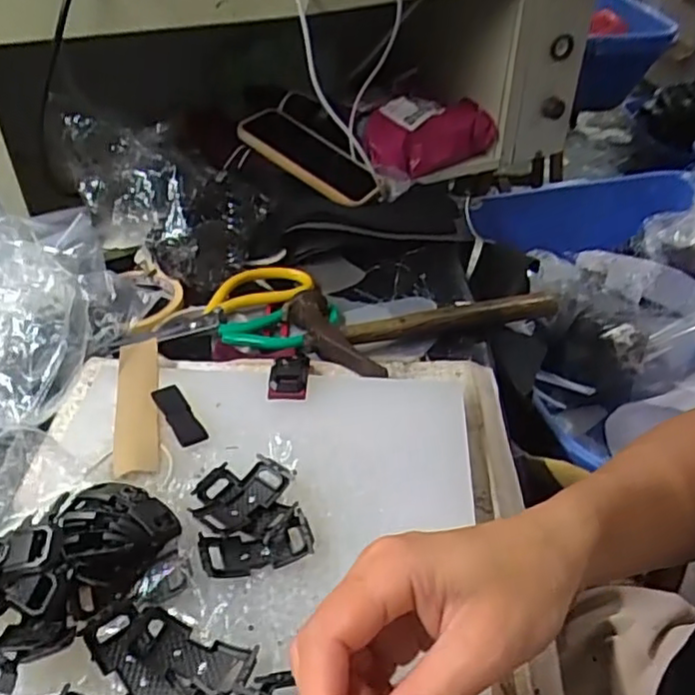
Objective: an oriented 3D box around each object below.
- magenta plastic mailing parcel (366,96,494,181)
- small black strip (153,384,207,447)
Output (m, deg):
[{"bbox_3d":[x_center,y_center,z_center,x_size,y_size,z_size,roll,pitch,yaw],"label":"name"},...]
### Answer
[{"bbox_3d":[0.097,-0.258,0.793,0.166,0.065,0.067,-23,45,-26],"label":"magenta plastic mailing parcel"},{"bbox_3d":[-0.110,0.044,0.431,0.018,0.009,0.057,-22,44,-25],"label":"small black strip"}]

